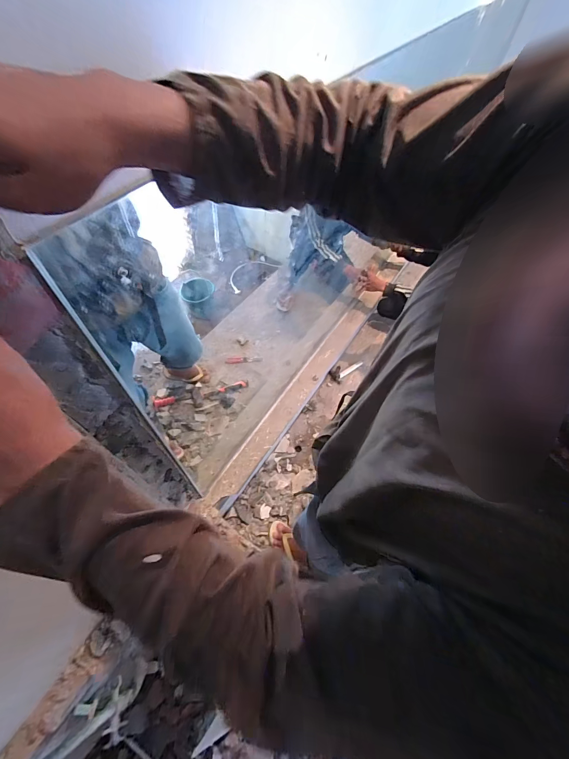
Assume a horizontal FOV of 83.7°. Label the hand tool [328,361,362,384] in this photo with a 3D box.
[{"bbox_3d":[0.337,-0.054,1.719,0.217,0.025,0.074,-30,65,-21],"label":"hand tool"}]

